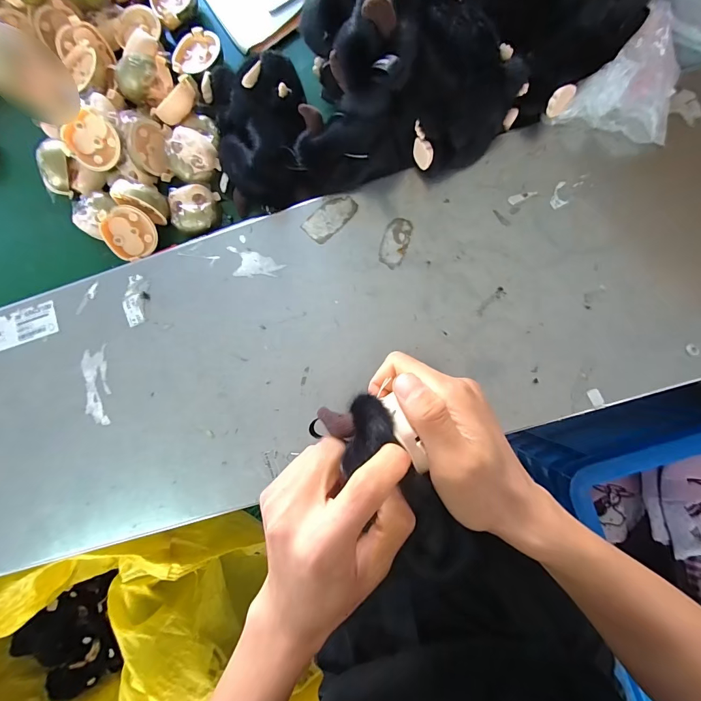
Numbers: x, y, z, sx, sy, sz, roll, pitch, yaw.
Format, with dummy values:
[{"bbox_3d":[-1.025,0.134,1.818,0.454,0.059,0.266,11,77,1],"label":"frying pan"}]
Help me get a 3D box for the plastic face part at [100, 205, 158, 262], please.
[{"bbox_3d":[-0.215,-0.114,0.358,0.045,0.020,0.045,-5,108,-16],"label":"plastic face part"}]

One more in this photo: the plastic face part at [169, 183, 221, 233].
[{"bbox_3d":[-0.151,-0.136,0.352,0.043,0.019,0.042,0,87,6],"label":"plastic face part"}]

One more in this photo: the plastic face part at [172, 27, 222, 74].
[{"bbox_3d":[-0.154,-0.295,0.363,0.050,0.014,0.041,-34,84,3],"label":"plastic face part"}]

